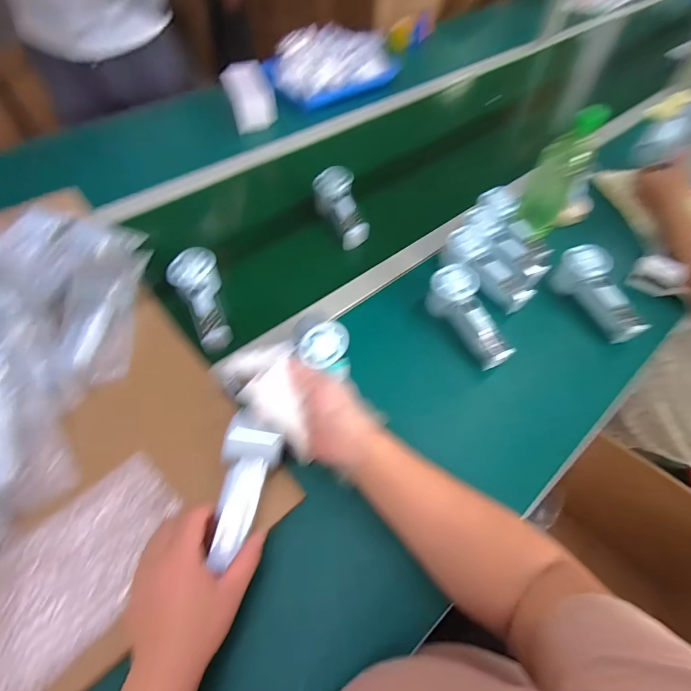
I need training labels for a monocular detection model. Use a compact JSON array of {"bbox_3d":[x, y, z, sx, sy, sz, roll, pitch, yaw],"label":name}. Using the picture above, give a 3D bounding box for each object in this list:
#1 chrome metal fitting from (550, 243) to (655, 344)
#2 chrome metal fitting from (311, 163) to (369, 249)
[{"bbox_3d":[0.385,-0.079,0.557,0.049,0.061,0.157,-19,72,-13],"label":"chrome metal fitting"},{"bbox_3d":[-0.005,-0.243,0.662,0.071,0.048,0.161,-19,75,-13],"label":"chrome metal fitting"}]

